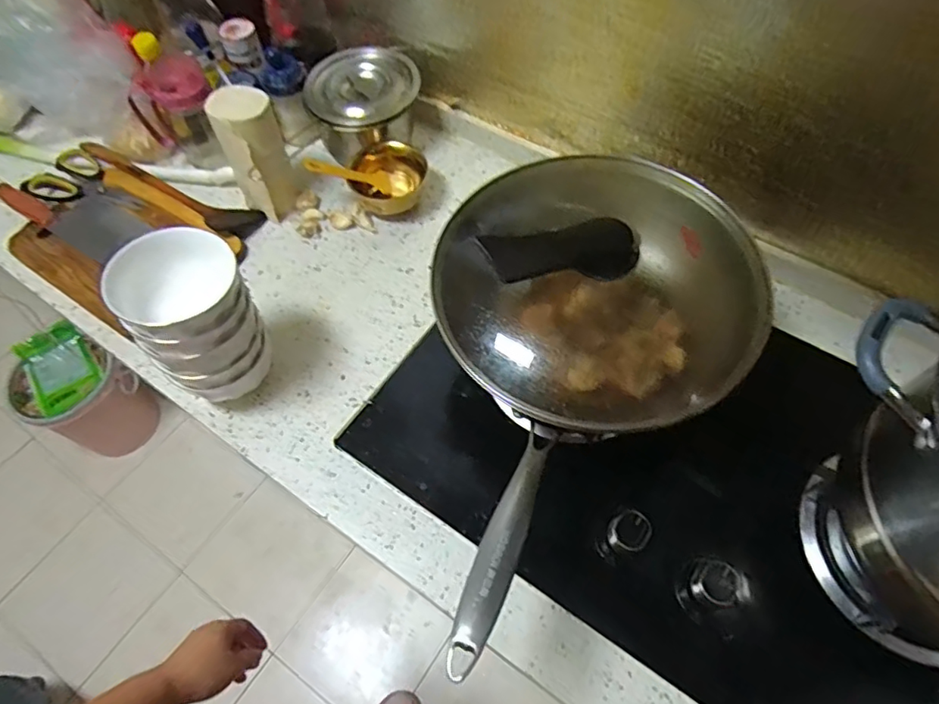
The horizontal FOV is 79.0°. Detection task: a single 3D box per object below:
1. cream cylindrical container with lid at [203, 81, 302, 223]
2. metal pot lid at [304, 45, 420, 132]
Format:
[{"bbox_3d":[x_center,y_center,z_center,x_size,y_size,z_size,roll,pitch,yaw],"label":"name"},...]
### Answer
[{"bbox_3d":[-0.293,-0.273,0.788,0.079,0.175,0.080,-1,60,1],"label":"cream cylindrical container with lid"},{"bbox_3d":[-0.164,-0.399,0.856,0.169,0.024,0.145,-11,75,5],"label":"metal pot lid"}]

